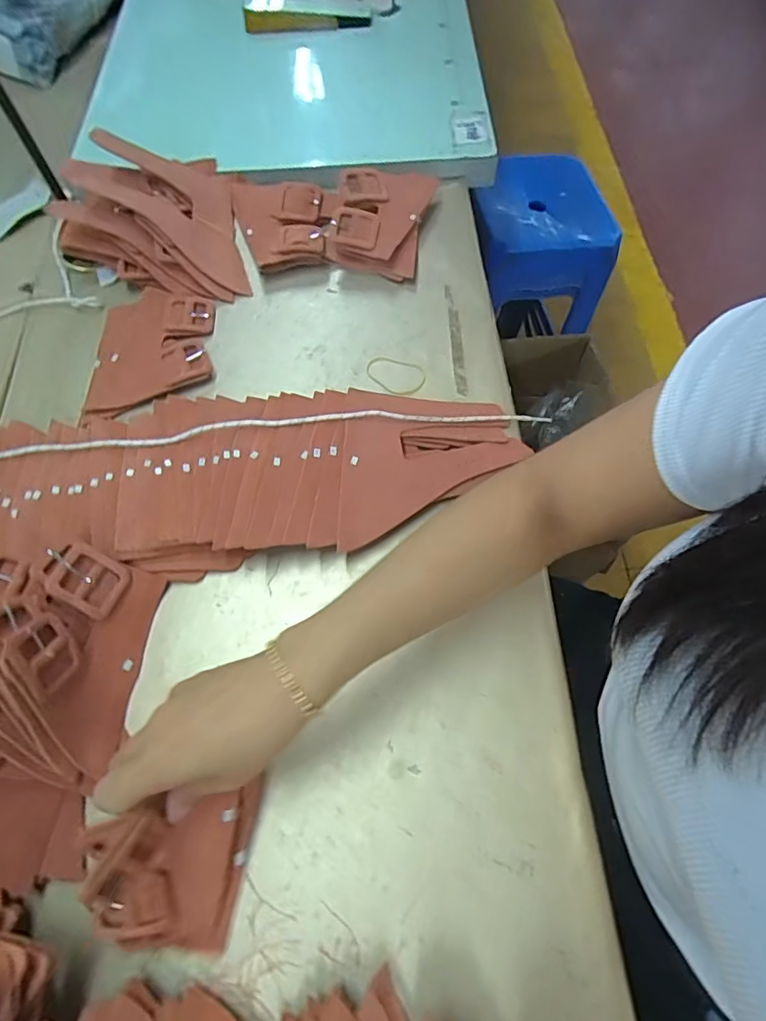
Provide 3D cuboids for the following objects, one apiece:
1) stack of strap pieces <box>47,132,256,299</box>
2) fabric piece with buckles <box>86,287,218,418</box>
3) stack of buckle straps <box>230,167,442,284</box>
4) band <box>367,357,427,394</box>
[{"bbox_3d":[-0.263,-0.326,0.583,0.188,0.093,0.180,-12,65,-3],"label":"stack of strap pieces"},{"bbox_3d":[-0.246,-0.173,0.558,0.123,0.022,0.155,-5,65,0],"label":"fabric piece with buckles"},{"bbox_3d":[-0.061,-0.336,0.605,0.234,0.051,0.147,-2,65,2],"label":"stack of buckle straps"},{"bbox_3d":[0.013,-0.143,0.550,0.062,0.005,0.041,27,69,14],"label":"band"}]

